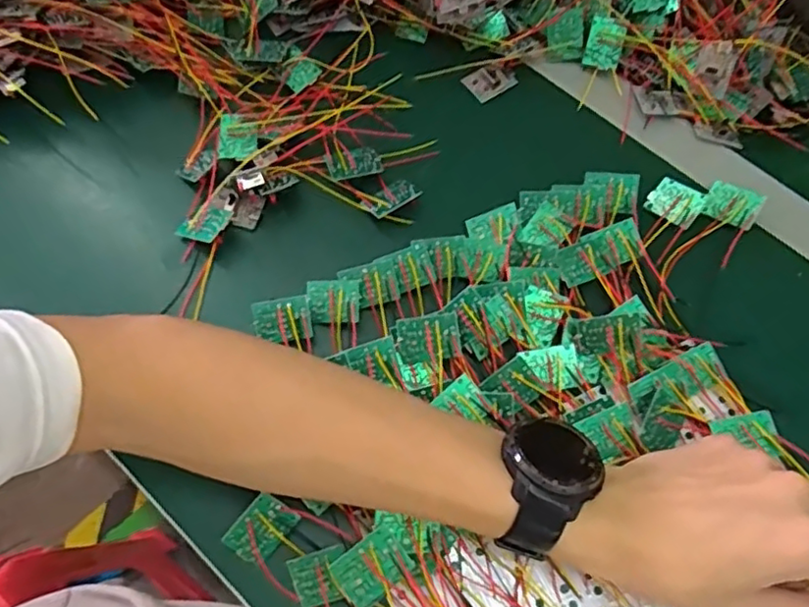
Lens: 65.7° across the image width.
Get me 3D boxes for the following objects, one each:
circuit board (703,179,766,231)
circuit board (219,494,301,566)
[{"bbox_3d":[0.224,-0.066,0.425,0.033,0.012,0.028,30,72,11],"label":"circuit board"},{"bbox_3d":[-0.076,0.121,0.336,0.027,0.004,0.034,41,91,-16],"label":"circuit board"}]

